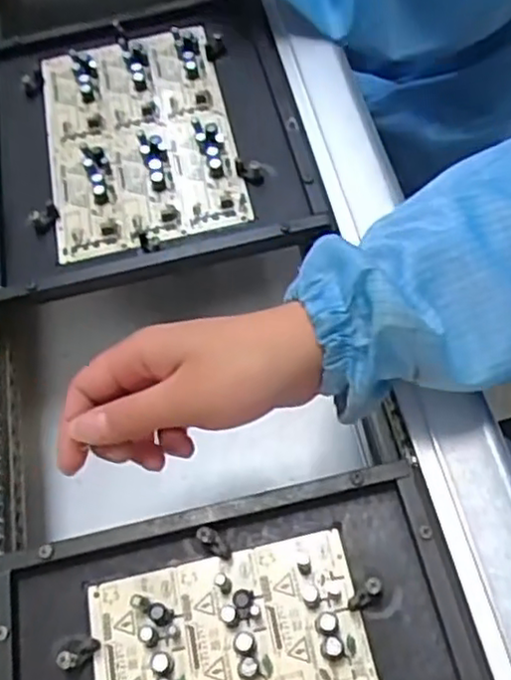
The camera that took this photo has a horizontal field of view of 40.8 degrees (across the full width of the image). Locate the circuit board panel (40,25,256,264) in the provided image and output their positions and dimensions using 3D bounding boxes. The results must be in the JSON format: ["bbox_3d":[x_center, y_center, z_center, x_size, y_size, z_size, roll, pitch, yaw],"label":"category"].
[{"bbox_3d":[-0.088,-0.157,0.515,0.134,0.019,0.208,-12,63,-3],"label":"circuit board panel"}]

